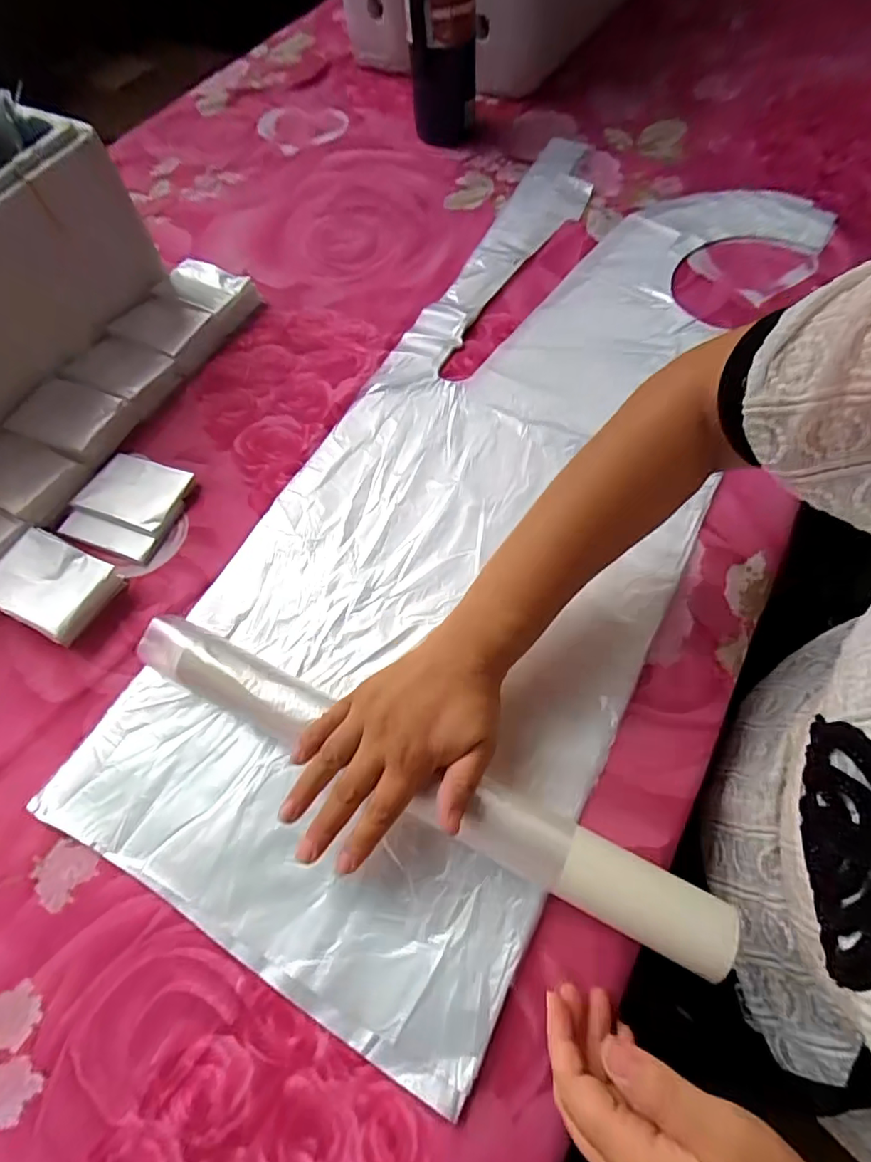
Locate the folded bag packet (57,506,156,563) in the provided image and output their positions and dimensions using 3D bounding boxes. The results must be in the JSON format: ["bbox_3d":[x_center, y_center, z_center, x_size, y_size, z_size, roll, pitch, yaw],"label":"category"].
[{"bbox_3d":[-0.270,-0.039,0.440,0.081,0.012,0.024,18,65,12],"label":"folded bag packet"}]

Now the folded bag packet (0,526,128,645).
[{"bbox_3d":[-0.296,0.005,0.416,0.085,0.033,0.065,23,66,14],"label":"folded bag packet"}]

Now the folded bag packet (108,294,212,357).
[{"bbox_3d":[-0.268,-0.250,0.535,0.081,0.026,0.063,23,66,14],"label":"folded bag packet"}]

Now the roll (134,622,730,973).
[{"bbox_3d":[-0.021,0.118,0.332,0.388,0.032,0.039,24,65,13],"label":"roll"}]

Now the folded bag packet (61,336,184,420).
[{"bbox_3d":[-0.294,-0.195,0.507,0.086,0.031,0.063,23,66,14],"label":"folded bag packet"}]

